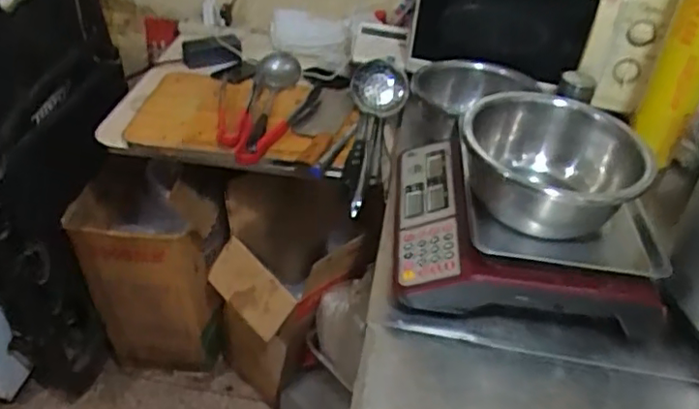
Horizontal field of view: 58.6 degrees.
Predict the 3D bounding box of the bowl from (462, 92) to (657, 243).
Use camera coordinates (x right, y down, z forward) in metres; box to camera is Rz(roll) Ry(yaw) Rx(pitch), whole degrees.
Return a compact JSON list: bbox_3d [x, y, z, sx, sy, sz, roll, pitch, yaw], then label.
[{"bbox_3d":[0.252,-0.048,0.790,0.217,0.106,0.186,15,38,12],"label":"bowl"}]

